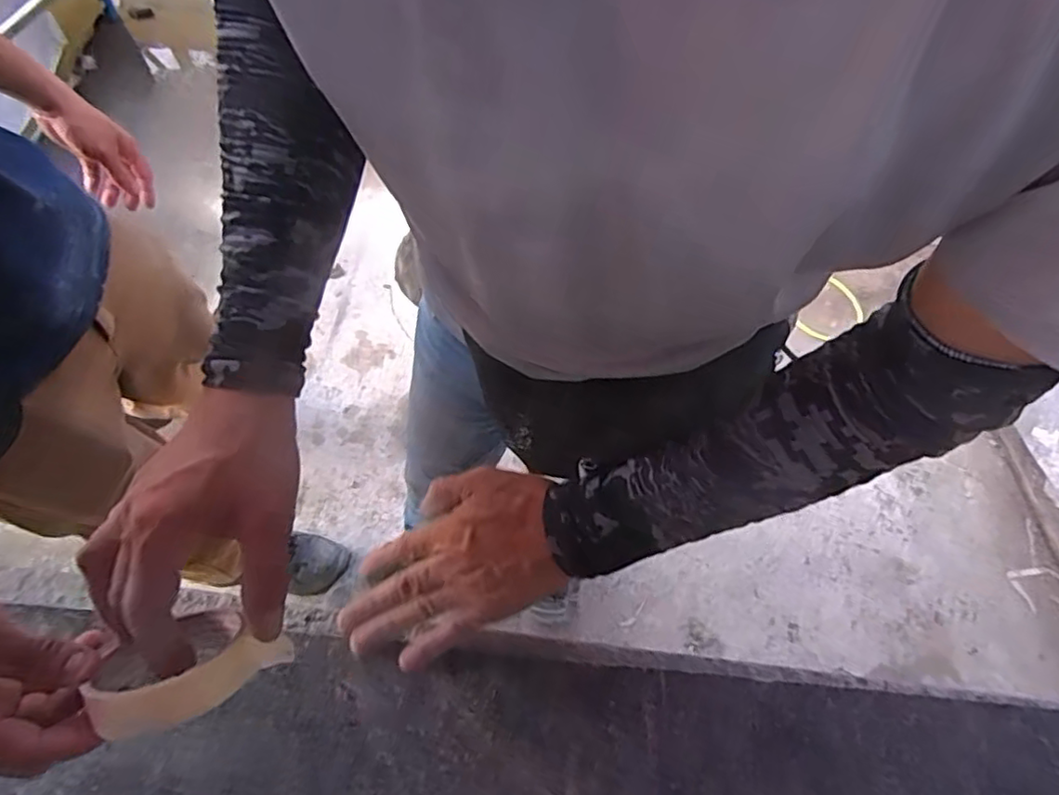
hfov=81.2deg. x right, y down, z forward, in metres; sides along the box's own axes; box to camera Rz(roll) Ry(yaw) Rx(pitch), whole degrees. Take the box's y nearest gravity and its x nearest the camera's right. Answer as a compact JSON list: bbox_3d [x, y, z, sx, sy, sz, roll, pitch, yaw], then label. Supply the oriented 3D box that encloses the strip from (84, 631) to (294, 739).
[{"bbox_3d":[-0.176,0.149,0.327,0.095,0.023,0.035,-13,61,-32],"label":"strip"}]

